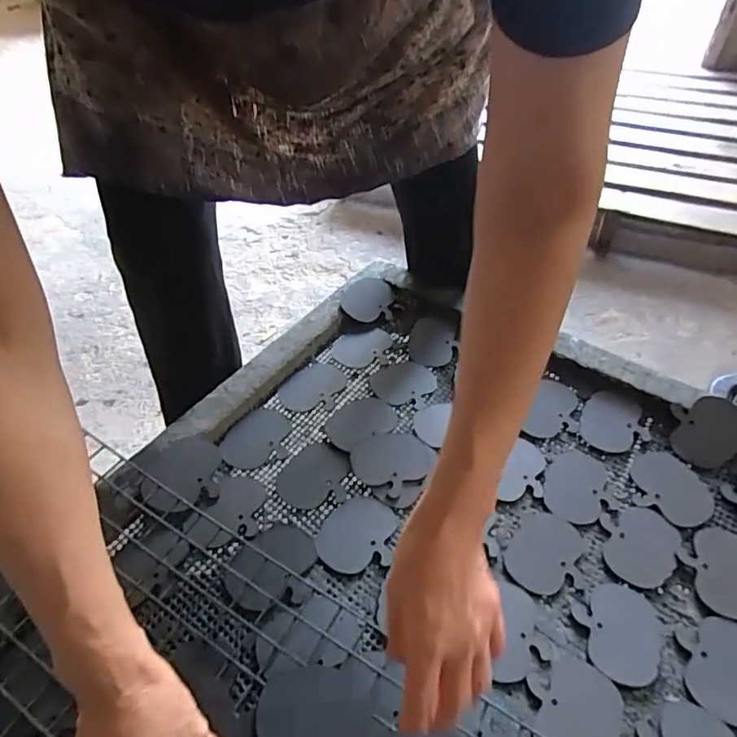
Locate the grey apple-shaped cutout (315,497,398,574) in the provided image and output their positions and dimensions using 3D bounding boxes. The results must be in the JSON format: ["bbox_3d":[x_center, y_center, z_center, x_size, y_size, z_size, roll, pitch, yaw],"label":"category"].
[{"bbox_3d":[-0.012,0.154,0.481,0.067,0.006,0.076,10,48,13],"label":"grey apple-shaped cutout"}]

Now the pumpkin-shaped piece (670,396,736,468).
[{"bbox_3d":[0.357,0.067,0.538,0.067,0.007,0.072,-6,71,17],"label":"pumpkin-shaped piece"}]

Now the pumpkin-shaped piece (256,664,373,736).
[{"bbox_3d":[-0.038,0.248,0.363,0.079,0.005,0.072,0,33,-3],"label":"pumpkin-shaped piece"}]

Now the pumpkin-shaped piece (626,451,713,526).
[{"bbox_3d":[0.302,0.120,0.515,0.062,0.009,0.079,-36,54,-27],"label":"pumpkin-shaped piece"}]

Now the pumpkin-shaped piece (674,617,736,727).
[{"bbox_3d":[0.289,0.242,0.414,0.066,0.006,0.075,7,47,11],"label":"pumpkin-shaped piece"}]

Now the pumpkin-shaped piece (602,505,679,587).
[{"bbox_3d":[0.255,0.165,0.481,0.065,0.009,0.075,7,47,11],"label":"pumpkin-shaped piece"}]

